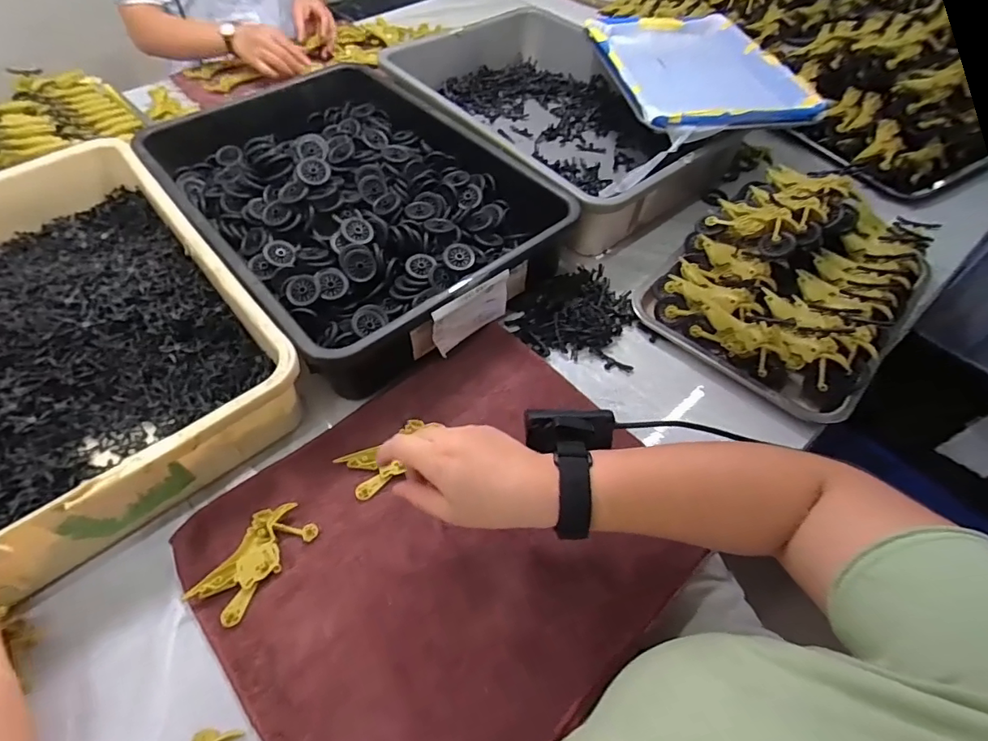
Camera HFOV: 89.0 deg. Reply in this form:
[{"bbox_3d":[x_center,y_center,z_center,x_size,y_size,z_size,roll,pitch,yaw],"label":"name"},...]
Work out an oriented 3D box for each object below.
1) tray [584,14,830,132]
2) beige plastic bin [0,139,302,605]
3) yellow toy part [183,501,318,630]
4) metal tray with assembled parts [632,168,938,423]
[{"bbox_3d":[0.295,-0.457,0.752,0.259,0.033,0.358,-7,55,-5],"label":"tray"},{"bbox_3d":[-0.467,-0.043,0.525,0.346,0.091,0.512,-35,62,-23],"label":"beige plastic bin"},{"bbox_3d":[-0.207,0.164,0.436,0.051,0.011,0.100,30,60,19],"label":"yellow toy part"},{"bbox_3d":[0.386,-0.137,0.629,0.261,0.106,0.390,36,61,22],"label":"metal tray with assembled parts"}]

